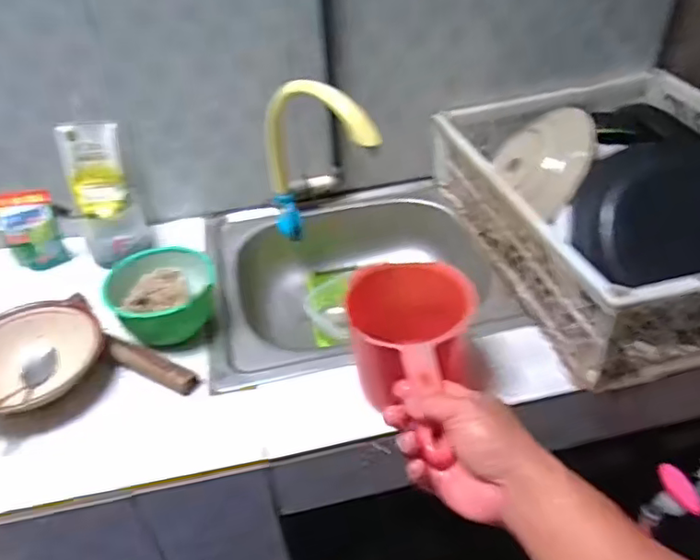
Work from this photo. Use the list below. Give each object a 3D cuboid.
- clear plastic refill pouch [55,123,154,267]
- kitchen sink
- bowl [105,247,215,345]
[{"bbox_3d":[-0.359,-0.126,0.875,0.090,0.203,0.054,-16,16,-14],"label":"clear plastic refill pouch"},{"bbox_3d":[0.006,0.038,0.931,0.418,0.165,0.389,-11,40,-8],"label":"kitchen sink"},{"bbox_3d":[-0.243,0.024,0.793,0.132,0.088,0.142,-3,39,2],"label":"bowl"}]

